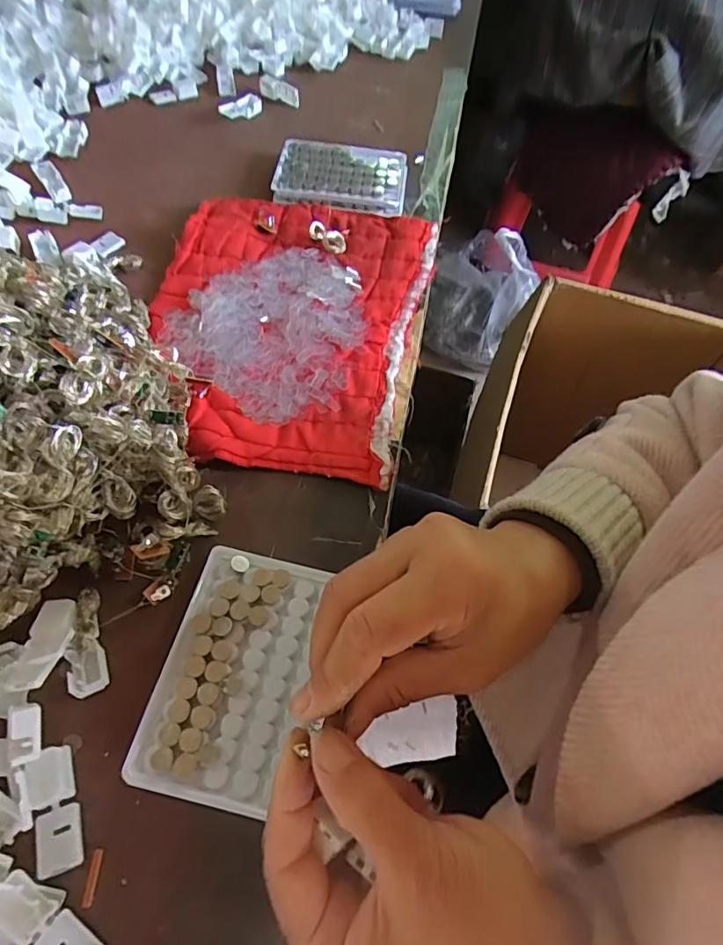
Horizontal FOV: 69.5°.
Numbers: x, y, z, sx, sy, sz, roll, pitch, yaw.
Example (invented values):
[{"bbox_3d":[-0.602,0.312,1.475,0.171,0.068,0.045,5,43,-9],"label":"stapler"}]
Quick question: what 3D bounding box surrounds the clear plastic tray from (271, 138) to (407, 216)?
[{"bbox_3d":[-0.021,-0.307,0.540,0.131,0.018,0.098,9,59,1],"label":"clear plastic tray"}]

